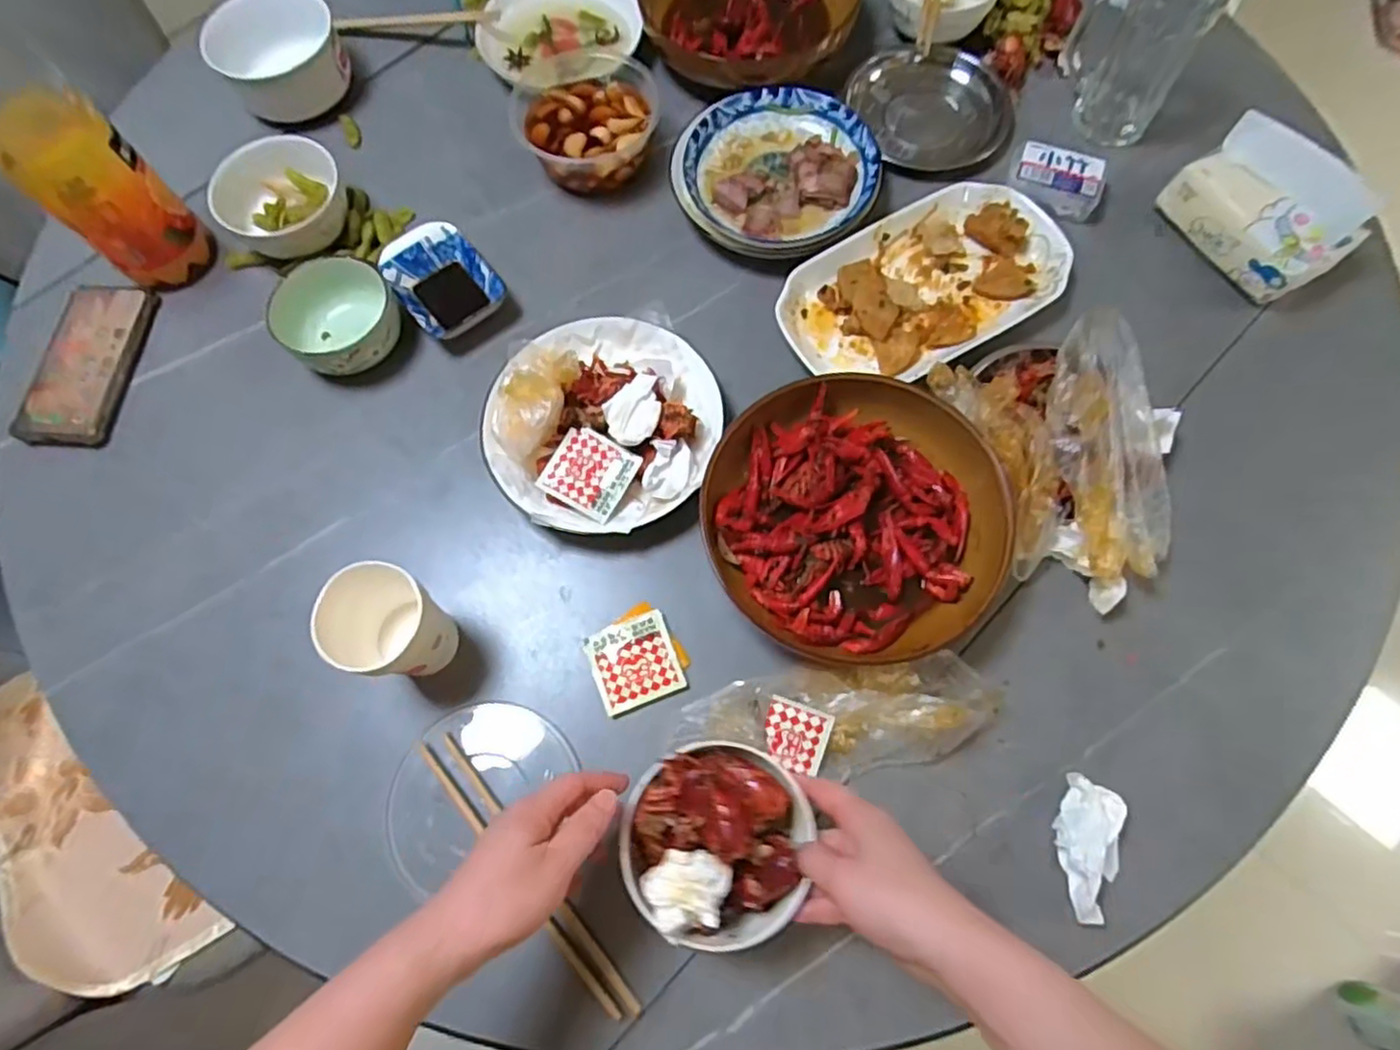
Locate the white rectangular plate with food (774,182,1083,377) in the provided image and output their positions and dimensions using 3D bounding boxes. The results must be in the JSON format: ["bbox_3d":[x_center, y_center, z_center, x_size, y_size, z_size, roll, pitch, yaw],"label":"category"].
[{"bbox_3d":[0.204,-0.218,0.644,0.258,0.033,0.154,-33,74,-11],"label":"white rectangular plate with food"}]

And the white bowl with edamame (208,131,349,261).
[{"bbox_3d":[-0.401,-0.315,0.676,0.110,0.055,0.110,0,71,0],"label":"white bowl with edamame"}]

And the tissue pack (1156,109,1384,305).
[{"bbox_3d":[0.504,-0.282,0.632,0.085,0.074,0.150,-36,74,-11],"label":"tissue pack"}]

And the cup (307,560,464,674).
[{"bbox_3d":[-0.221,0.078,0.521,0.074,0.113,0.071,0,71,0],"label":"cup"}]

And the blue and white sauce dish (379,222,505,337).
[{"bbox_3d":[-0.240,-0.227,0.659,0.084,0.027,0.112,-40,75,-12],"label":"blue and white sauce dish"}]

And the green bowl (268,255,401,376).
[{"bbox_3d":[-0.324,-0.185,0.640,0.100,0.048,0.106,0,71,0],"label":"green bowl"}]

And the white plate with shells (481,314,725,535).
[{"bbox_3d":[-0.081,-0.088,0.589,0.188,0.069,0.193,0,71,0],"label":"white plate with shells"}]

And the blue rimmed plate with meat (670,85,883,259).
[{"bbox_3d":[0.075,-0.344,0.681,0.189,0.035,0.169,21,72,8],"label":"blue rimmed plate with meat"}]

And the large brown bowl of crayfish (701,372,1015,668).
[{"bbox_3d":[0.121,-0.002,0.556,0.229,0.061,0.217,0,71,0],"label":"large brown bowl of crayfish"}]

